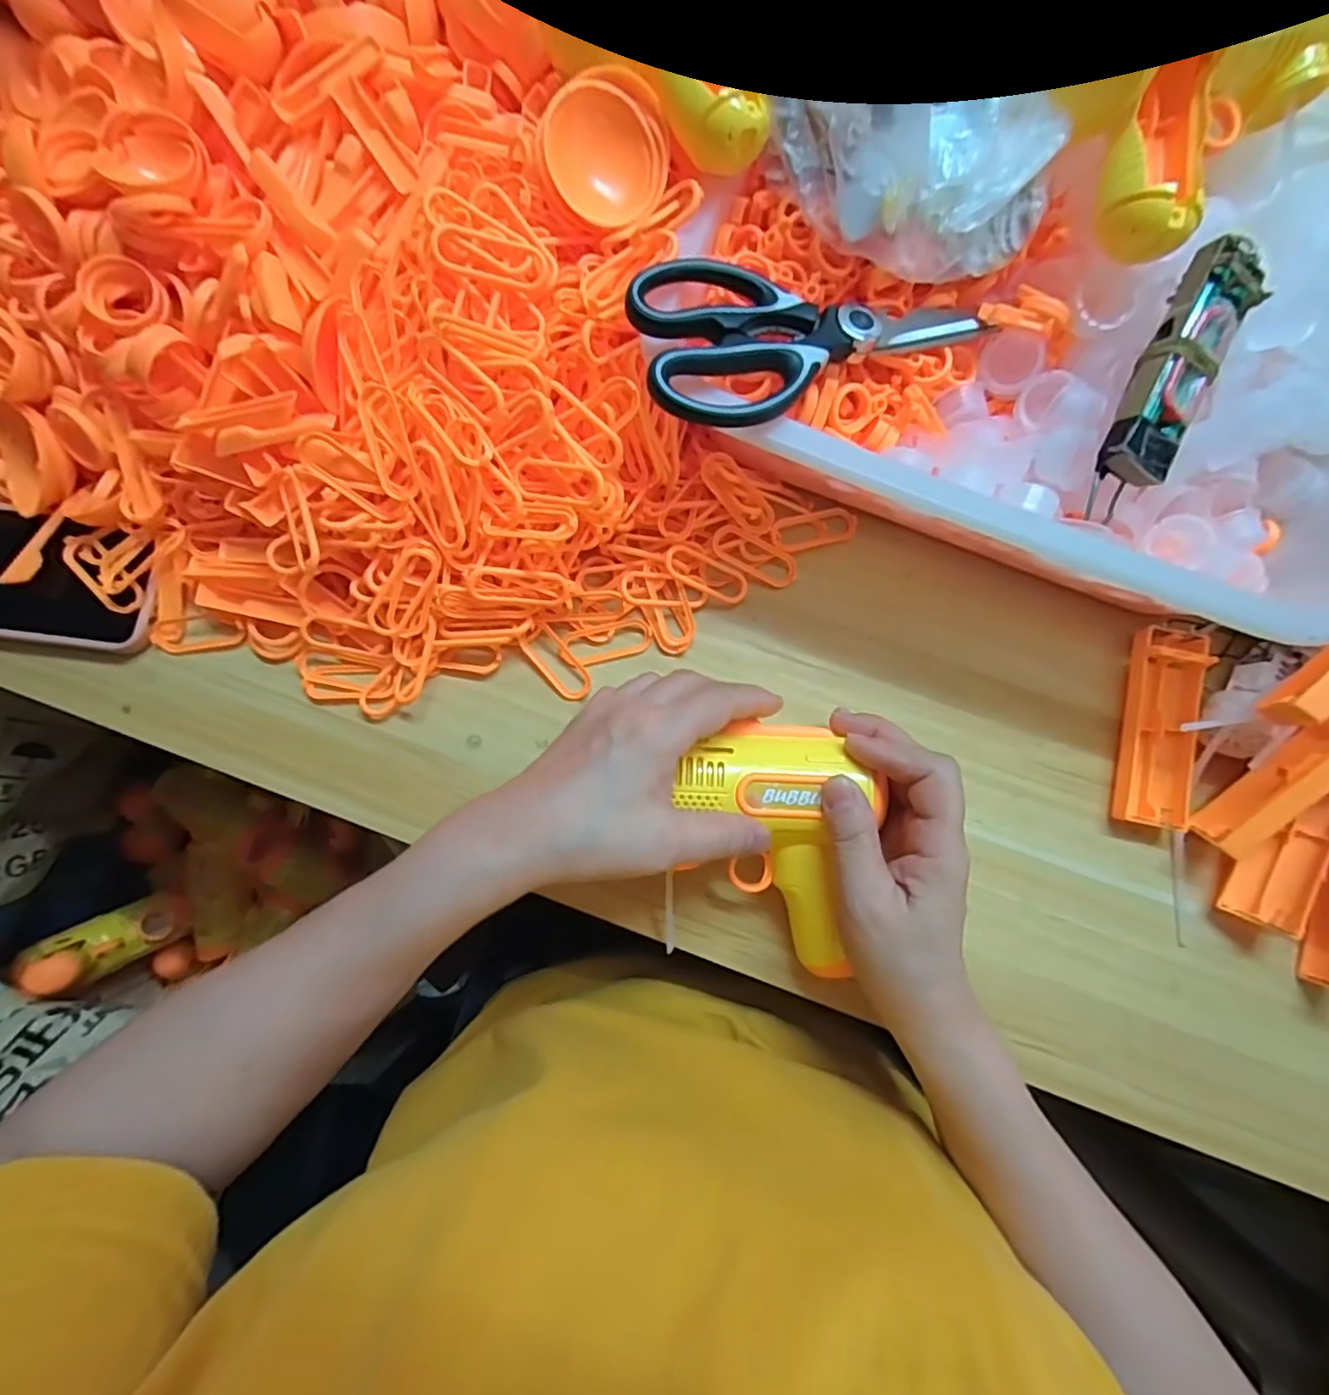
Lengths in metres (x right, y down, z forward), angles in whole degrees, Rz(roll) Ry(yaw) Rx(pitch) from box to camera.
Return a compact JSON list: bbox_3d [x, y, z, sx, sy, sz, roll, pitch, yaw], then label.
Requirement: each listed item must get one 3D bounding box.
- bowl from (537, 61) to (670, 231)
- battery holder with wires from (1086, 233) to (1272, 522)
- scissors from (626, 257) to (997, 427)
[{"bbox_3d":[-0.030,-0.258,0.294,0.057,0.019,0.060,42,88,-27],"label":"bowl"},{"bbox_3d":[0.240,-0.150,0.291,0.033,0.022,0.130,26,94,5],"label":"battery holder with wires"},{"bbox_3d":[0.076,-0.175,0.300,0.182,0.017,0.076,-13,80,-15],"label":"scissors"}]

